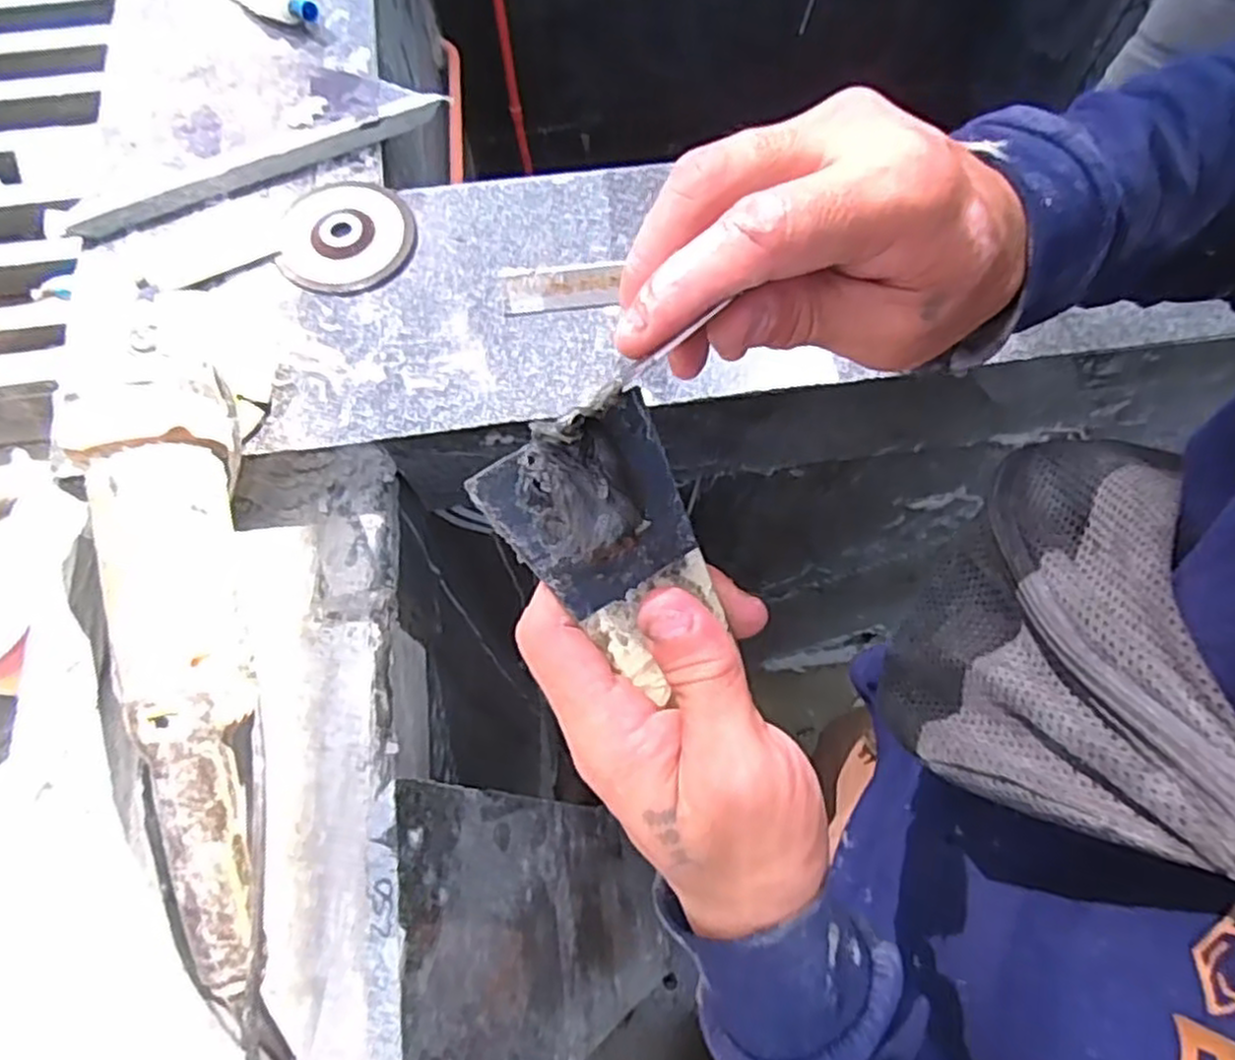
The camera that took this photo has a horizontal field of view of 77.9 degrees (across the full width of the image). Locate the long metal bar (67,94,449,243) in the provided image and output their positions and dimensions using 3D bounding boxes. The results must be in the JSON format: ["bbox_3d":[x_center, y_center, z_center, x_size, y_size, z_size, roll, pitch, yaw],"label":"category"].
[{"bbox_3d":[-0.256,-0.266,0.555,0.271,0.018,0.016,-24,70,-10],"label":"long metal bar"}]

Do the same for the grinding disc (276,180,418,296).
[{"bbox_3d":[-0.192,-0.210,0.542,0.092,0.008,0.098,-6,68,-3],"label":"grinding disc"}]

